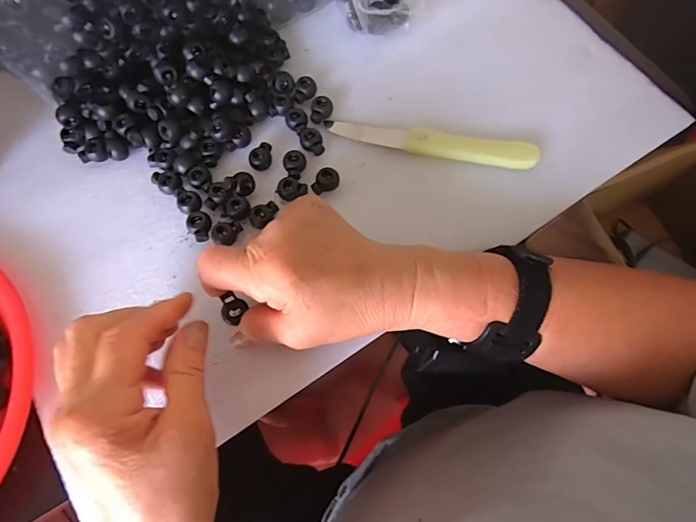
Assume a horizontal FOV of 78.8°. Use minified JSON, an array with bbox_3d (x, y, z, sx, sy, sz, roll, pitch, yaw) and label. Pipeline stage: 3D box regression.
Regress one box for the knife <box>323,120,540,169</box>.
[{"bbox_3d":[0.062,-0.093,0.326,0.161,0.010,0.023,14,72,6],"label":"knife"}]

